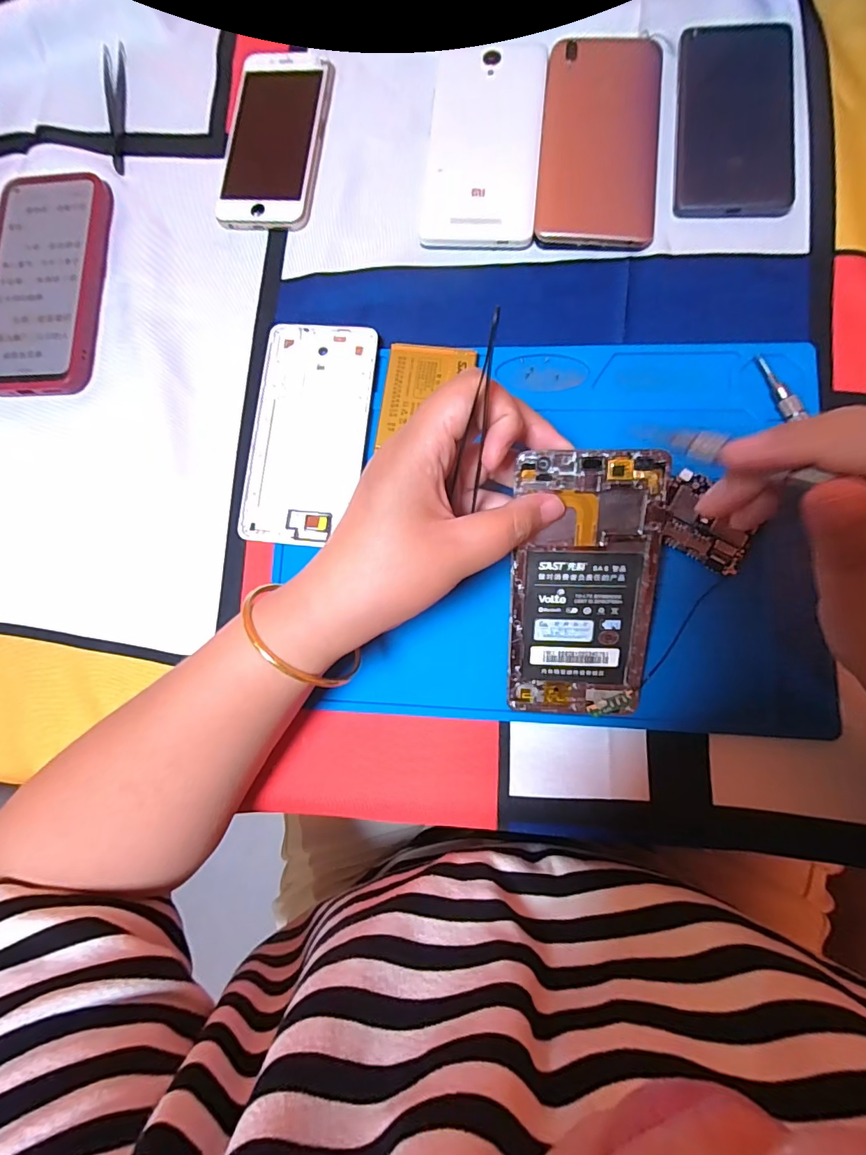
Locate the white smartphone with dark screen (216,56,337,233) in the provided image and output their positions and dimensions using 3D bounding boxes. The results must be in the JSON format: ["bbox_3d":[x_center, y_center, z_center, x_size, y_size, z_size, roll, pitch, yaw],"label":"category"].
[{"bbox_3d":[-0.111,-0.308,0.343,0.066,0.010,0.132,5,83,6],"label":"white smartphone with dark screen"}]

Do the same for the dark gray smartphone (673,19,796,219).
[{"bbox_3d":[0.194,-0.296,0.314,0.069,0.006,0.142,4,83,6],"label":"dark gray smartphone"}]

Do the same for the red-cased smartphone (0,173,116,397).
[{"bbox_3d":[-0.271,-0.205,0.341,0.080,0.011,0.161,1,82,6],"label":"red-cased smartphone"}]

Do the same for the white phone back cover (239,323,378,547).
[{"bbox_3d":[-0.078,-0.091,0.310,0.073,0.007,0.141,5,83,6],"label":"white phone back cover"}]

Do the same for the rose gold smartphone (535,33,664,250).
[{"bbox_3d":[0.110,-0.288,0.321,0.075,0.006,0.155,6,83,6],"label":"rose gold smartphone"}]

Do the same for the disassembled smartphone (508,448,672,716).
[{"bbox_3d":[0.076,0.009,0.247,0.070,0.006,0.140,4,110,6],"label":"disassembled smartphone"}]

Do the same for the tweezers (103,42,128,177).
[{"bbox_3d":[-0.237,-0.352,0.367,0.015,0.004,0.112,-8,82,4],"label":"tweezers"}]

